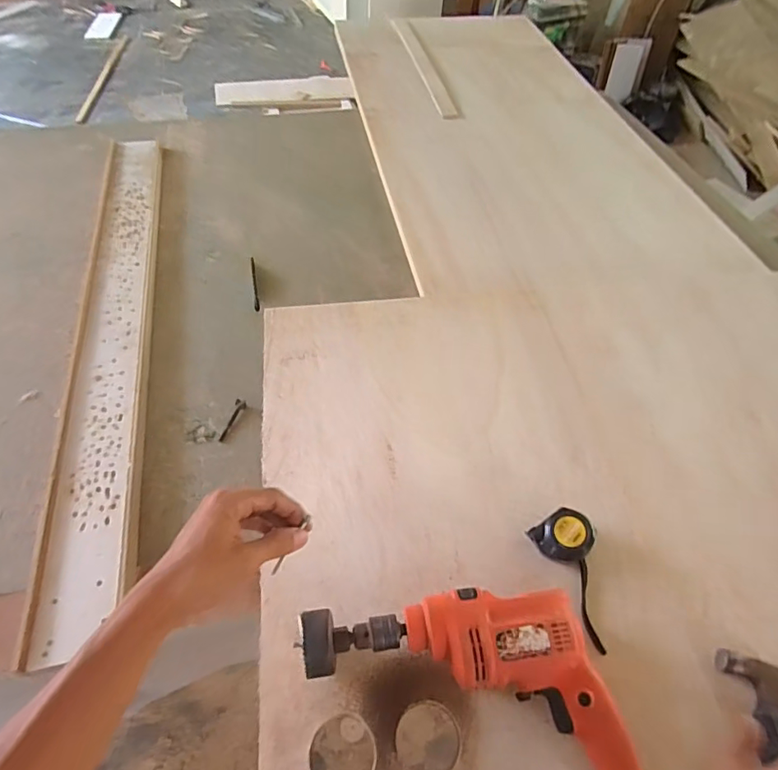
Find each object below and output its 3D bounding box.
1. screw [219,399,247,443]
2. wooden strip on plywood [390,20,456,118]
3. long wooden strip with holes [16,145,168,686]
[{"bbox_3d":[-0.245,0.055,0.793,0.017,0.015,0.070,12,53,6],"label":"screw"},{"bbox_3d":[0.101,-0.971,1.529,0.052,0.016,0.685,-9,53,-8],"label":"wooden strip on plywood"},{"bbox_3d":[-0.479,-0.122,0.897,0.116,0.018,1.103,-3,54,-16],"label":"long wooden strip with holes"}]

